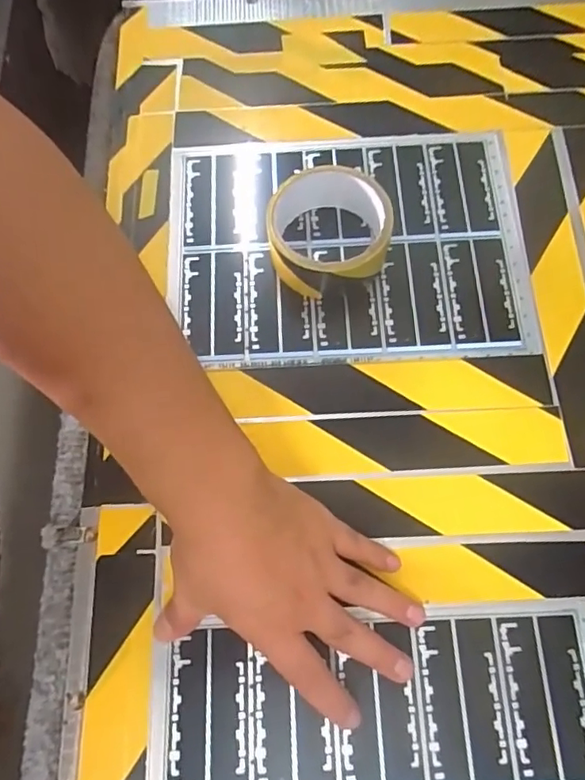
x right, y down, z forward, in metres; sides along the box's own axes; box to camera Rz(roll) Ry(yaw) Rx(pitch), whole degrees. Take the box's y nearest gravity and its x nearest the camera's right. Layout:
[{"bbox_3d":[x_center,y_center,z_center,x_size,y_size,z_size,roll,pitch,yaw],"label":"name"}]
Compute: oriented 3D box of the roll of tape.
[{"bbox_3d":[0.027,-0.117,0.419,0.088,0.042,0.087,-1,71,1],"label":"roll of tape"}]

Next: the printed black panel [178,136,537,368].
[{"bbox_3d":[0.041,-0.116,0.440,0.268,0.009,0.197,-3,71,1],"label":"printed black panel"}]

